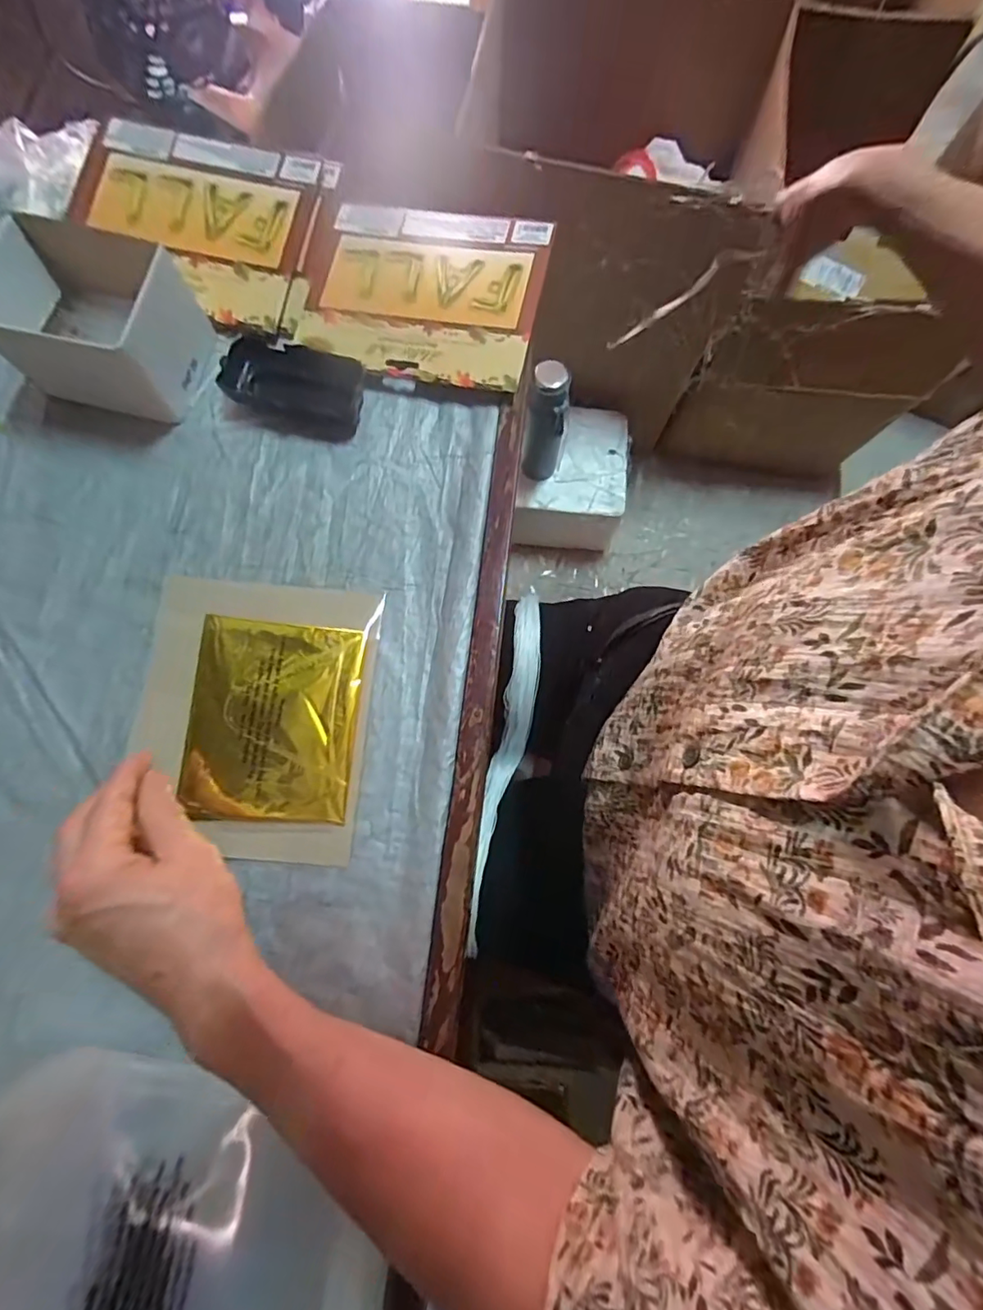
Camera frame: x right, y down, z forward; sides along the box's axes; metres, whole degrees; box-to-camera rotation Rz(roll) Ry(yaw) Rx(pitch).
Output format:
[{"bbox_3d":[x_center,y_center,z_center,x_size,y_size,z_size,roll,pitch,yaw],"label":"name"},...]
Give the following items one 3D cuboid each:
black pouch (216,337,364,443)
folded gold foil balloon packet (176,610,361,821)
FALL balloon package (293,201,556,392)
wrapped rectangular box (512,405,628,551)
[{"bbox_3d":[-0.159,-0.214,0.421,0.108,0.023,0.065,12,77,3],"label":"black pouch"},{"bbox_3d":[-0.155,0.044,0.370,0.112,0.011,0.137,2,76,1],"label":"folded gold foil balloon packet"},{"bbox_3d":[-0.060,-0.300,0.430,0.194,0.019,0.156,12,77,4],"label":"FALL balloon package"},{"bbox_3d":[0.161,-0.353,1.107,0.212,0.187,0.225,5,76,0],"label":"wrapped rectangular box"}]

